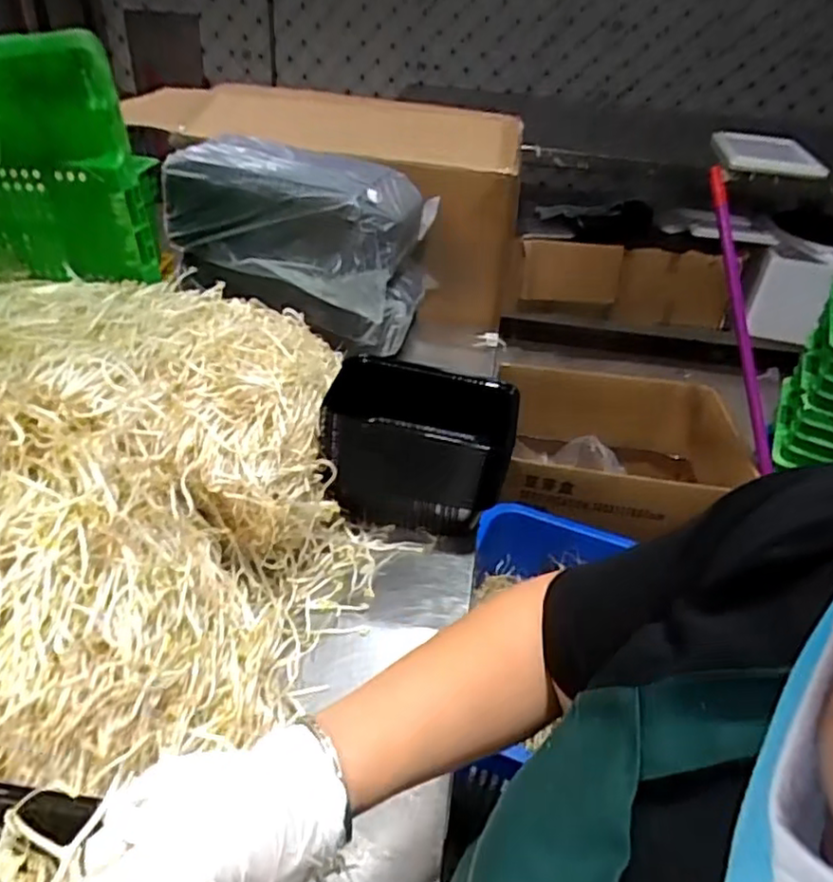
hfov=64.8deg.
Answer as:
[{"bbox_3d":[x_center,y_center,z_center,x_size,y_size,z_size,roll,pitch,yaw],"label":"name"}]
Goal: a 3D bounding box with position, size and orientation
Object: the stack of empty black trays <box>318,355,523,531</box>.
[{"bbox_3d":[0.004,0.014,0.668,0.176,0.135,0.117,7,37,2],"label":"stack of empty black trays"}]

